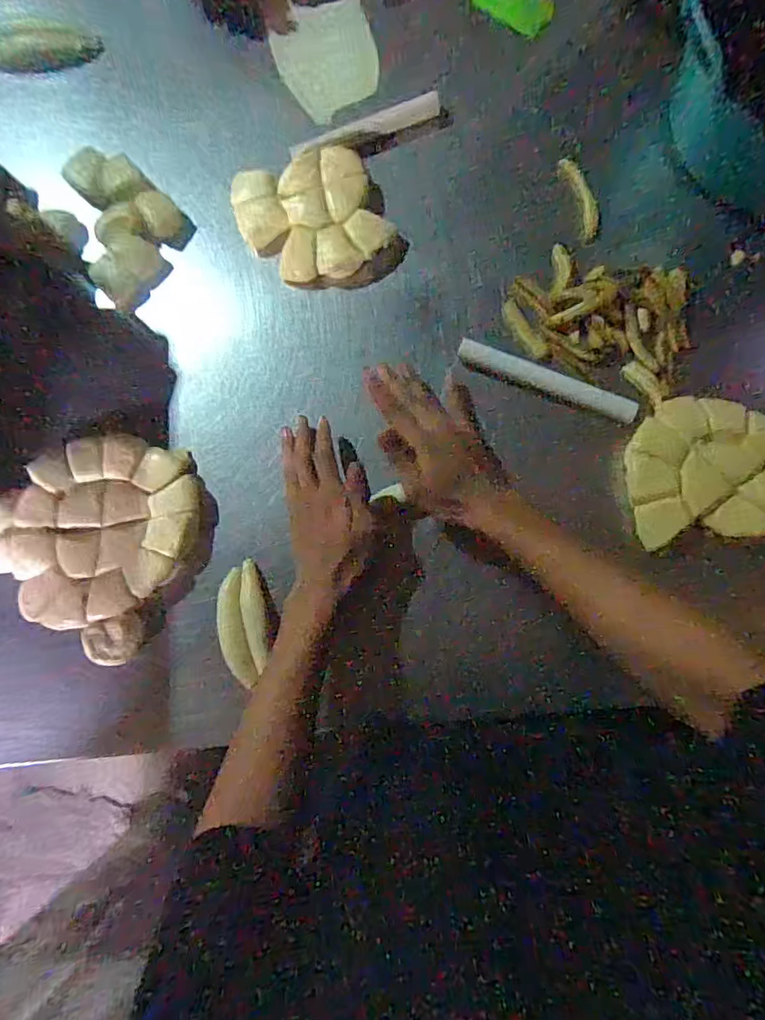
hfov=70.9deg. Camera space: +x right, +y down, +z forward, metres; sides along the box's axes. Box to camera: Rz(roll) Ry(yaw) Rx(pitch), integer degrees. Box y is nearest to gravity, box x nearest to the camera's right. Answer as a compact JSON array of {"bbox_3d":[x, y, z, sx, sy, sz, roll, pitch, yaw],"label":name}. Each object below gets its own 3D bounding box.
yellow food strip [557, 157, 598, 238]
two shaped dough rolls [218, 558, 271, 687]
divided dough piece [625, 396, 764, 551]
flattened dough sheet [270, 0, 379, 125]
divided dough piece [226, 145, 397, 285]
[{"bbox_3d":[0.210,-0.331,0.568,0.021,0.009,0.086,-25,93,0],"label":"yellow food strip"},{"bbox_3d":[-0.135,0.109,0.526,0.045,0.021,0.112,-9,81,3],"label":"two shaped dough rolls"},{"bbox_3d":[0.334,-0.045,0.506,0.198,0.017,0.132,-9,81,3],"label":"divided dough piece"},{"bbox_3d":[-0.068,-0.537,0.618,0.110,0.012,0.190,-14,81,2],"label":"flattened dough sheet"},{"bbox_3d":[-0.077,-0.312,0.576,0.154,0.034,0.132,-10,81,3],"label":"divided dough piece"}]

